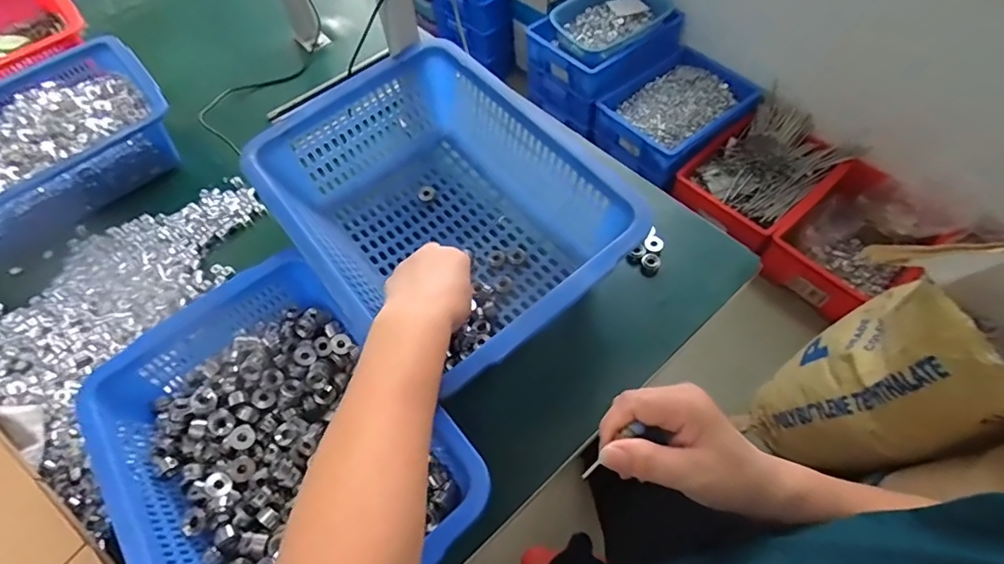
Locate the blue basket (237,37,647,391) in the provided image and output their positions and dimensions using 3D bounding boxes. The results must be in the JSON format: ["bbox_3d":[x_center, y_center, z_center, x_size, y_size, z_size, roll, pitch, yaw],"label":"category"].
[{"bbox_3d":[-0.067,-0.066,0.524,0.259,0.130,0.353,-36,63,-17],"label":"blue basket"}]

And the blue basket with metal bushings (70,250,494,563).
[{"bbox_3d":[-0.193,0.139,0.426,0.219,0.080,0.318,-36,63,-17],"label":"blue basket with metal bushings"}]

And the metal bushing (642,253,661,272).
[{"bbox_3d":[0.167,-0.022,0.556,0.016,0.009,0.019,-20,60,-9],"label":"metal bushing"}]

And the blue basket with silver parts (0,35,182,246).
[{"bbox_3d":[-0.607,-0.185,0.660,0.303,0.090,0.248,-37,63,-18],"label":"blue basket with silver parts"}]

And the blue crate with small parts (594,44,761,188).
[{"bbox_3d":[0.534,-0.533,1.587,0.456,0.160,0.353,-38,64,-18],"label":"blue crate with small parts"}]

